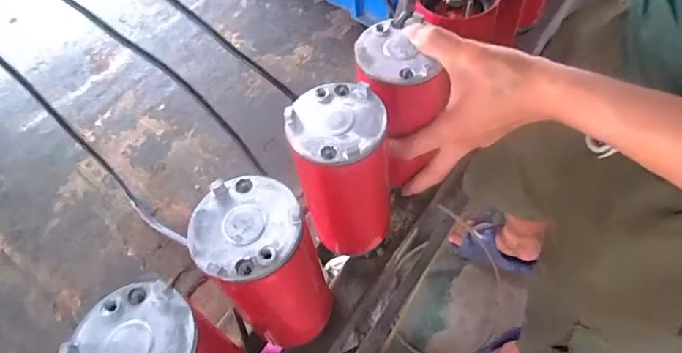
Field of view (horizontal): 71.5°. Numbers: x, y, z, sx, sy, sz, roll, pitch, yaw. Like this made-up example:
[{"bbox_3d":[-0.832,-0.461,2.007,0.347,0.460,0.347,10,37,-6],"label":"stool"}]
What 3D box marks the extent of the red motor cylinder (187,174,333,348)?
[{"bbox_3d":[-0.058,0.078,0.379,0.070,0.172,0.072,-2,57,3],"label":"red motor cylinder"}]

